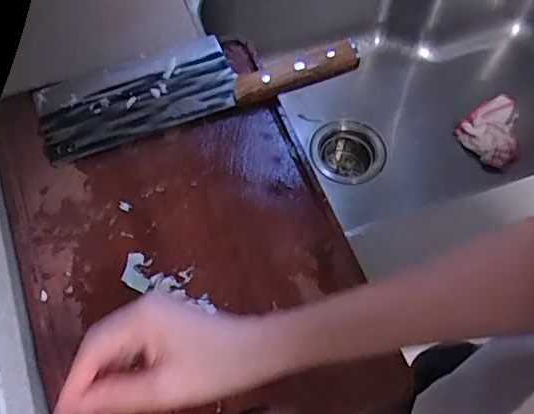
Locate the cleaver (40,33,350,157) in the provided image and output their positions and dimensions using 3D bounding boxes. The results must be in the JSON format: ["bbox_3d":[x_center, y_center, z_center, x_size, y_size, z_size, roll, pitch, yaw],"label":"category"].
[{"bbox_3d":[-0.072,-0.129,0.545,0.300,0.030,0.091,-17,66,-11],"label":"cleaver"}]

